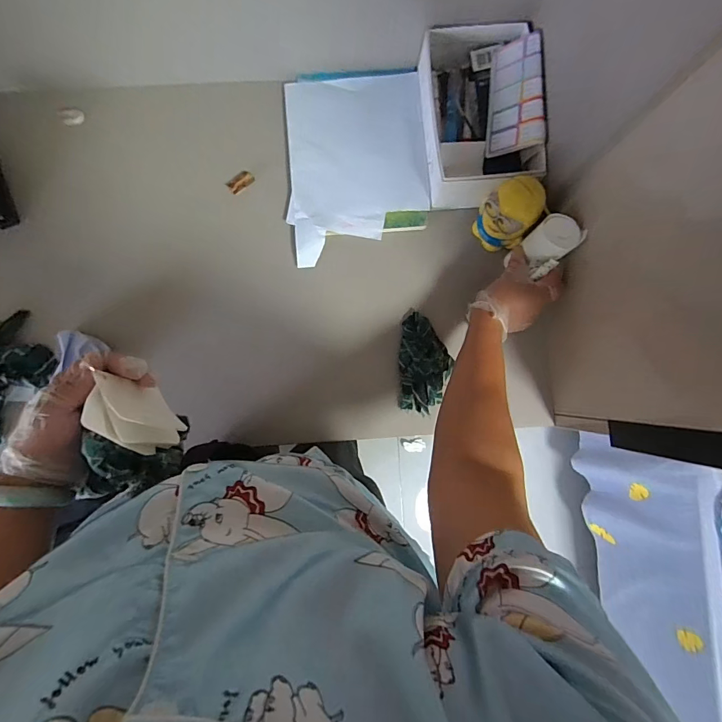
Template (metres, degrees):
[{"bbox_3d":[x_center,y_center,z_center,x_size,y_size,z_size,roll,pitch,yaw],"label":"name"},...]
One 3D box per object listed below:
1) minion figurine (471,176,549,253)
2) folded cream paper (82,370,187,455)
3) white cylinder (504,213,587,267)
[{"bbox_3d":[0.208,-0.202,0.569,0.063,0.116,0.068,0,86,-2],"label":"minion figurine"},{"bbox_3d":[-0.203,0.048,0.361,0.072,0.060,0.038,41,86,2],"label":"folded cream paper"},{"bbox_3d":[0.251,-0.158,0.522,0.047,0.064,0.048,-22,86,-3],"label":"white cylinder"}]

